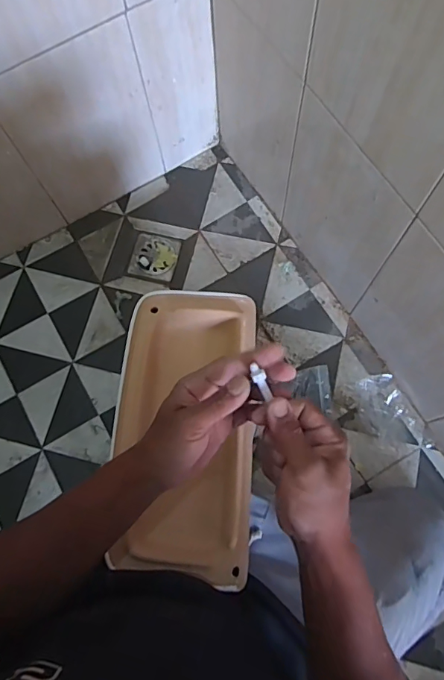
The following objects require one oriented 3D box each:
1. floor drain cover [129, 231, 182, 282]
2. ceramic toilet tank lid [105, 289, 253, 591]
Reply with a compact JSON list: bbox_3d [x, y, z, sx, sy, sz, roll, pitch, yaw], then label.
[{"bbox_3d":[-0.144,-0.179,1.004,0.096,0.009,0.098,13,75,6],"label":"floor drain cover"},{"bbox_3d":[-0.047,0.107,0.603,0.170,0.072,0.356,2,75,3],"label":"ceramic toilet tank lid"}]

